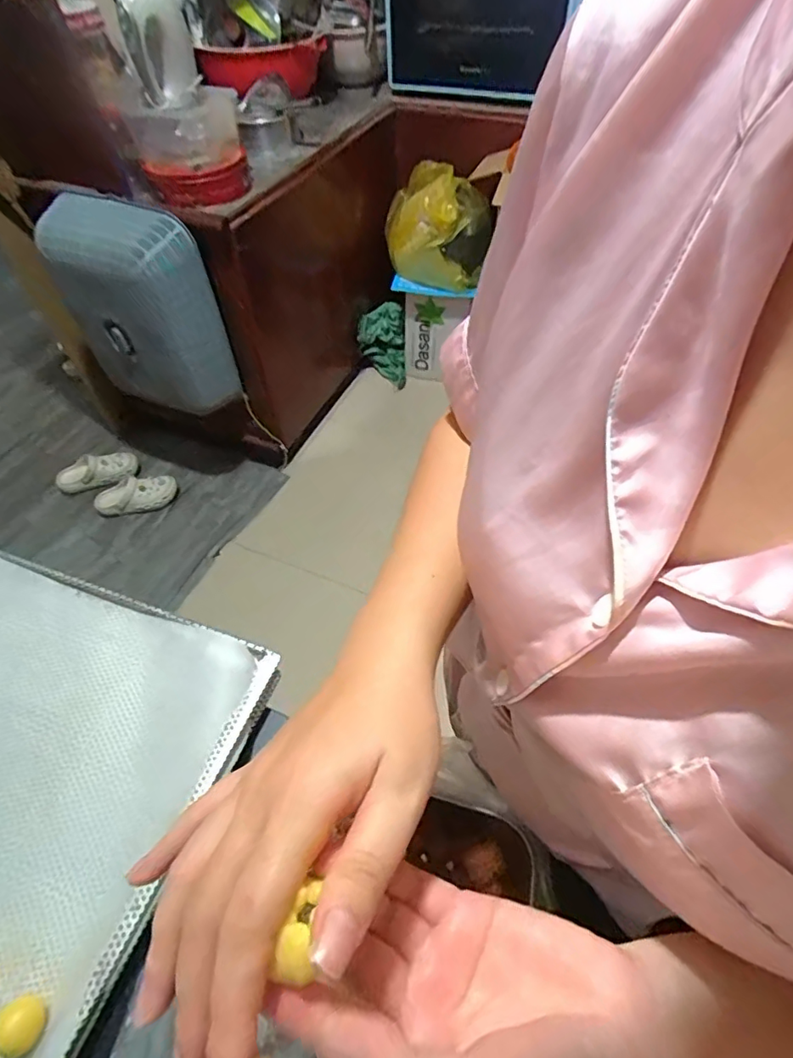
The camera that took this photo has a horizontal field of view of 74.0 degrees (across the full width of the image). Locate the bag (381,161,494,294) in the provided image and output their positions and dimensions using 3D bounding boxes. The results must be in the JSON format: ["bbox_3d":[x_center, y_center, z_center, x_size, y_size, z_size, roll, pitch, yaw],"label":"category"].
[{"bbox_3d":[0.114,-0.910,1.569,0.293,0.284,0.228,0,52,2],"label":"bag"}]

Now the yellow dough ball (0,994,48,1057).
[{"bbox_3d":[-0.238,0.313,0.332,0.025,0.020,0.030,-20,54,-13],"label":"yellow dough ball"}]

